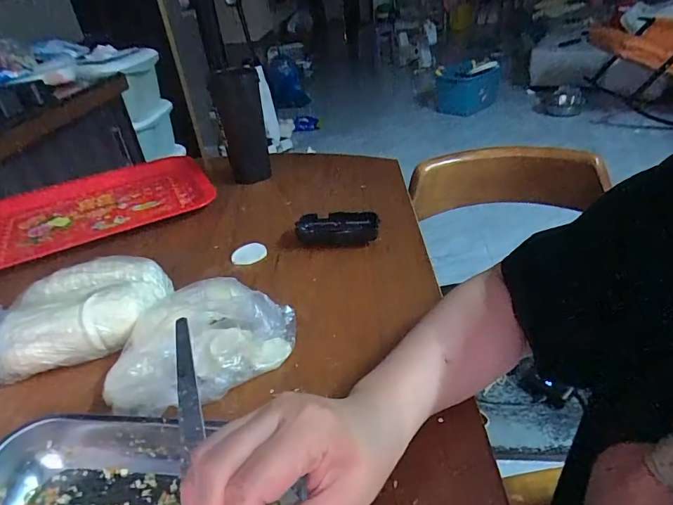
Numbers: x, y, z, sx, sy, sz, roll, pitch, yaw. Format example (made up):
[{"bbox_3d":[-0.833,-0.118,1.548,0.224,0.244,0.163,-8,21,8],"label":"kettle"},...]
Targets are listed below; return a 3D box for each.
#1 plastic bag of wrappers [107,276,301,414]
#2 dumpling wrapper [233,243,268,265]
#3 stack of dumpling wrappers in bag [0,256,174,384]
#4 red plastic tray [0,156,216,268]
[{"bbox_3d":[-0.129,0.076,0.420,0.185,0.064,0.129,-22,37,-24],"label":"plastic bag of wrappers"},{"bbox_3d":[-0.116,0.001,0.580,0.047,0.005,0.037,-19,48,-20],"label":"dumpling wrapper"},{"bbox_3d":[-0.261,0.065,0.462,0.156,0.065,0.112,-10,33,-7],"label":"stack of dumpling wrappers in bag"},{"bbox_3d":[-0.410,-0.083,0.744,0.368,0.029,0.260,-18,36,-16],"label":"red plastic tray"}]

